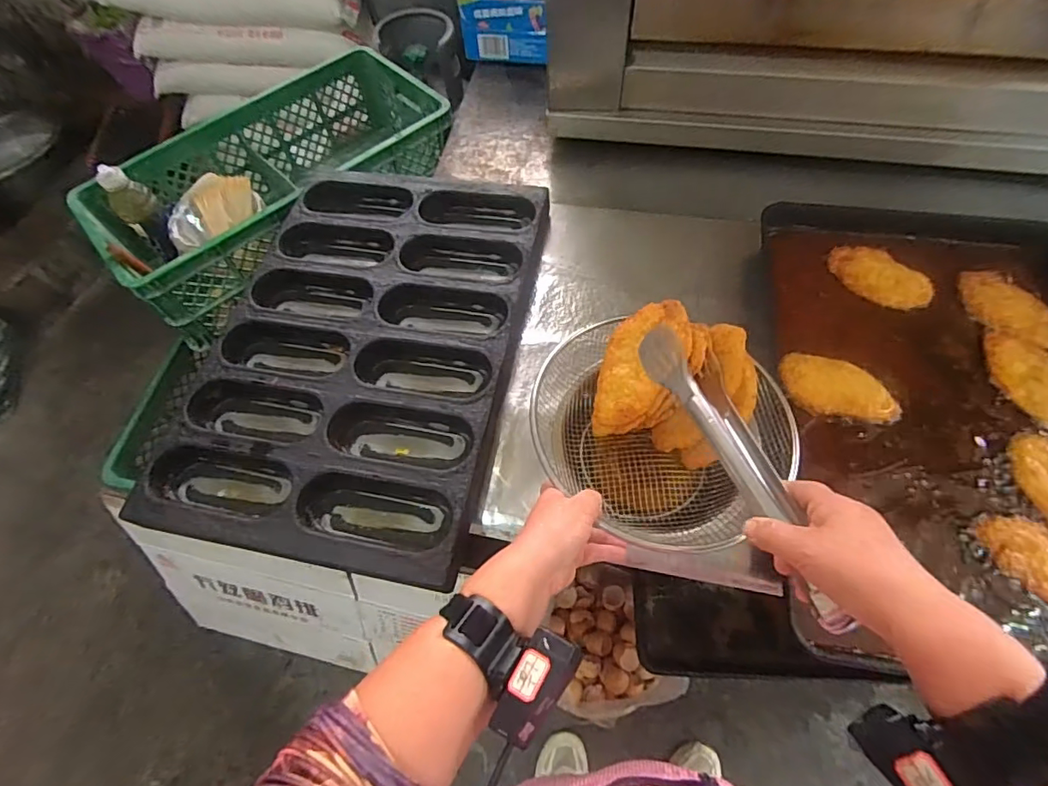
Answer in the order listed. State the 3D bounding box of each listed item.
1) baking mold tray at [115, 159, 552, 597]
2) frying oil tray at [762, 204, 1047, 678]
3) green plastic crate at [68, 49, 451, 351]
[{"bbox_3d":[-0.216,-0.072,0.733,0.408,0.072,0.587,9,63,8],"label":"baking mold tray"},{"bbox_3d":[0.514,0.007,0.634,0.420,0.037,0.620,8,63,7],"label":"frying oil tray"},{"bbox_3d":[-0.474,-0.412,1.045,0.638,0.186,0.346,-37,66,-15],"label":"green plastic crate"}]

